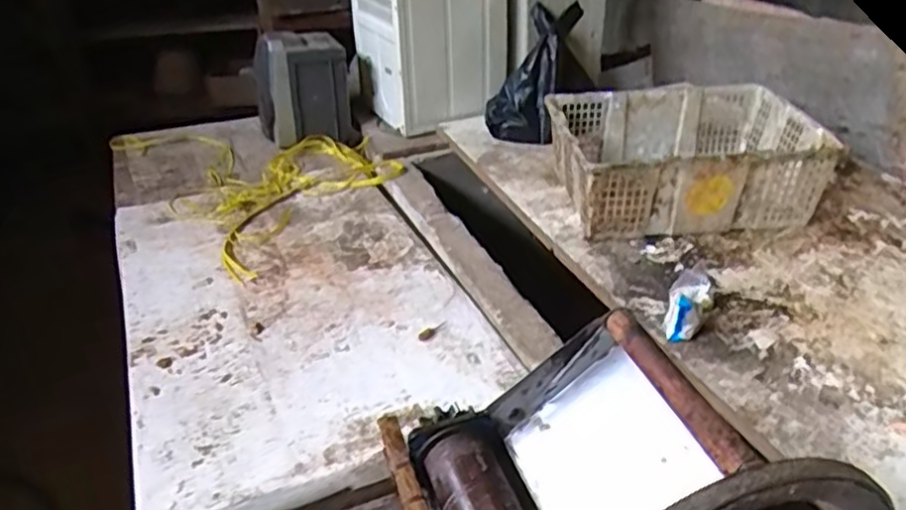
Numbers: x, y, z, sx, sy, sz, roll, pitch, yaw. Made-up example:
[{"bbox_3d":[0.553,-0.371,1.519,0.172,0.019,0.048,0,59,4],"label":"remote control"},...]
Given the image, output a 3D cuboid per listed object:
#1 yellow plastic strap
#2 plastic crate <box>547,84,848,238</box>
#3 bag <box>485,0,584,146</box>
[{"bbox_3d":[-0.449,-0.209,1.644,0.502,0.041,0.822,-24,39,-31],"label":"yellow plastic strap"},{"bbox_3d":[0.444,-0.186,1.352,0.461,0.185,0.346,-3,32,-2],"label":"plastic crate"},{"bbox_3d":[0.194,-0.434,1.609,0.165,0.346,0.098,20,-1,32],"label":"bag"}]

